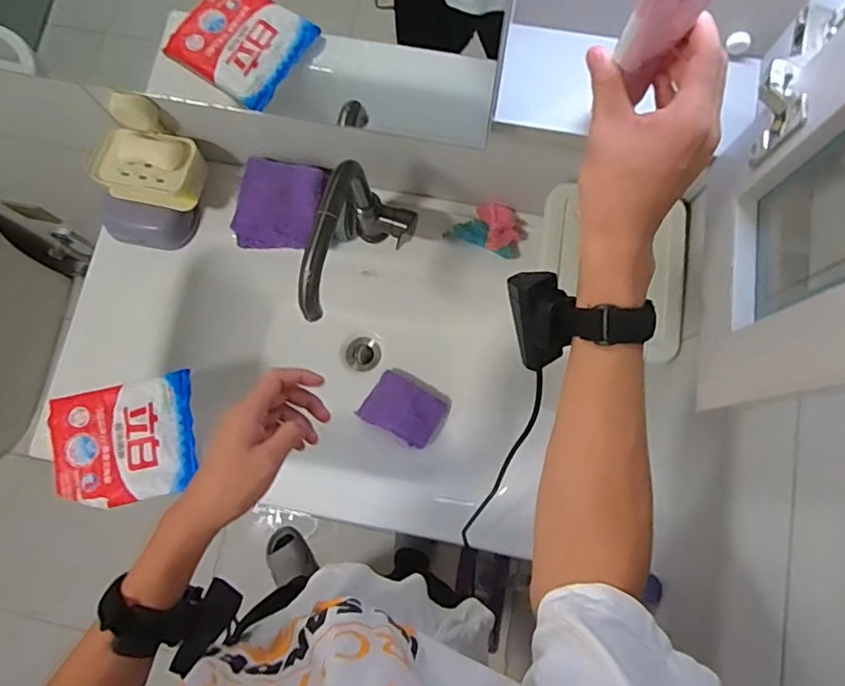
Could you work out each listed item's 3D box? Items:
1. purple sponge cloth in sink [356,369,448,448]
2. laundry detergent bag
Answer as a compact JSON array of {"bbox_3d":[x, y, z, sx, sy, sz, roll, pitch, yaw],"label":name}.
[{"bbox_3d":[-0.030,0.104,0.903,0.117,0.019,0.085,29,81,7],"label":"purple sponge cloth in sink"},{"bbox_3d":[-0.406,0.135,0.787,0.177,0.051,0.159,-11,78,-1],"label":"laundry detergent bag"}]

